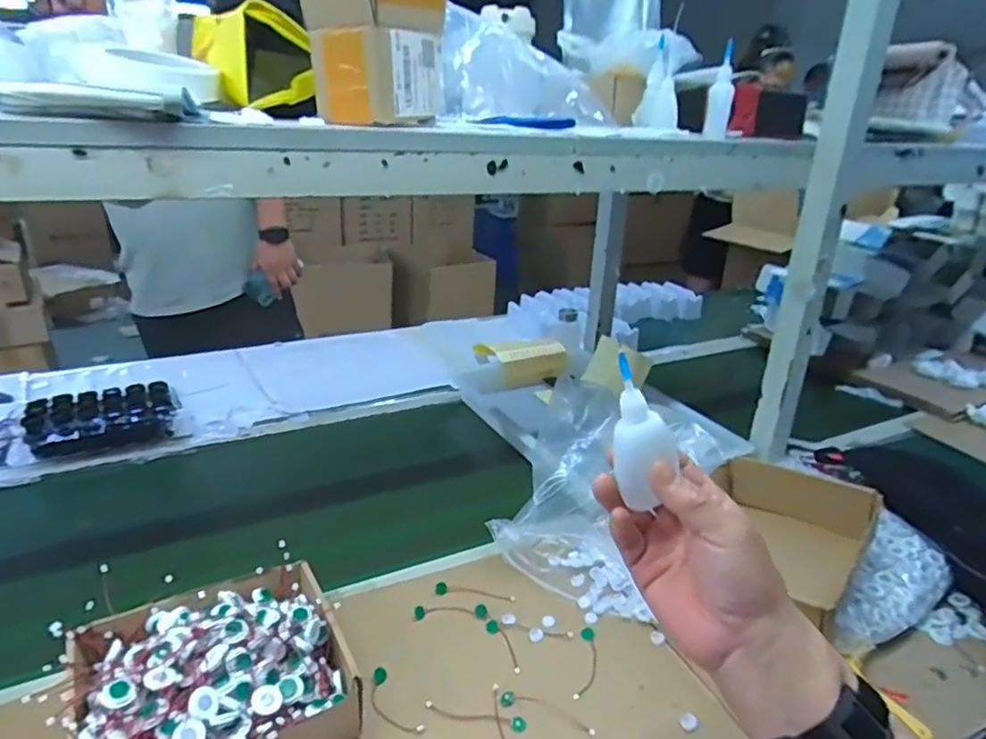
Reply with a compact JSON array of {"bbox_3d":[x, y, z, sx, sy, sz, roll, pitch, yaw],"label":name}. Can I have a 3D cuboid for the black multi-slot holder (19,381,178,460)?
[{"bbox_3d":[-0.609,0.082,0.989,0.197,0.069,0.092,-7,25,-23],"label":"black multi-slot holder"}]

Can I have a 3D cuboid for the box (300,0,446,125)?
[{"bbox_3d":[-0.113,-0.317,0.627,0.082,0.130,0.130,12,25,19],"label":"box"}]

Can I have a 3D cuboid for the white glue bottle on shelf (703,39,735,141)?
[{"bbox_3d":[0.282,-0.342,0.780,0.029,0.106,0.030,8,24,10],"label":"white glue bottle on shelf"}]

